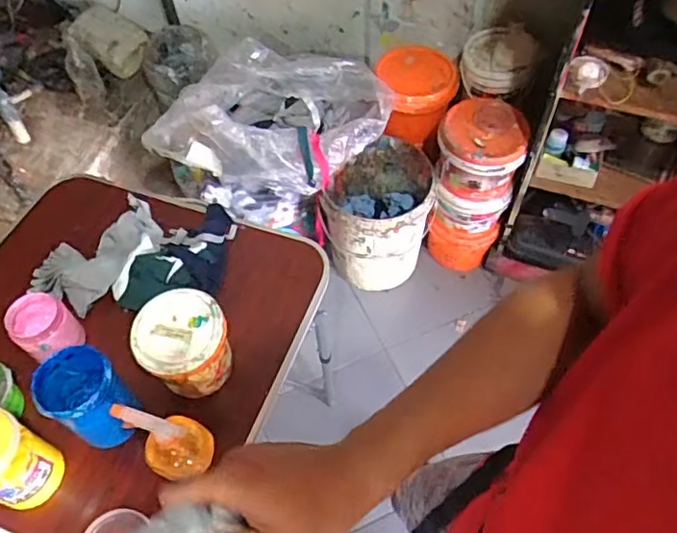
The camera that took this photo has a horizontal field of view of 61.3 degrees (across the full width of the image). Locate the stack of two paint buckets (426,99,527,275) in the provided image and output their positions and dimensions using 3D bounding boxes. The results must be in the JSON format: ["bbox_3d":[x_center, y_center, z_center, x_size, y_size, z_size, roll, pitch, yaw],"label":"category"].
[{"bbox_3d":[0.374,-0.212,1.640,0.213,0.504,0.199,8,57,7],"label":"stack of two paint buckets"}]

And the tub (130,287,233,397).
[{"bbox_3d":[-0.223,0.121,0.846,0.122,0.129,0.120,-1,56,2],"label":"tub"}]

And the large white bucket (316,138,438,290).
[{"bbox_3d":[0.112,-0.139,1.691,0.306,0.340,0.287,3,57,4],"label":"large white bucket"}]

